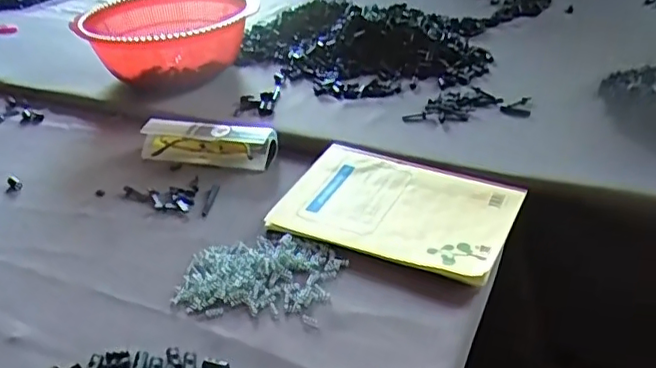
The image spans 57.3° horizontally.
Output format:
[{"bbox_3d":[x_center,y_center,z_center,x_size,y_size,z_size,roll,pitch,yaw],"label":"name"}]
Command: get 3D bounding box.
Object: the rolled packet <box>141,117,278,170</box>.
[{"bbox_3d":[-0.136,-0.047,0.672,0.153,0.032,0.043,5,34,17],"label":"rolled packet"}]

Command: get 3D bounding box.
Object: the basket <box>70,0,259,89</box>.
[{"bbox_3d":[-0.226,-0.203,0.847,0.215,0.090,0.231,-21,36,-22],"label":"basket"}]

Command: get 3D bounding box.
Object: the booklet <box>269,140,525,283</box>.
[{"bbox_3d":[0.065,0.018,0.553,0.199,0.011,0.142,14,40,26],"label":"booklet"}]

